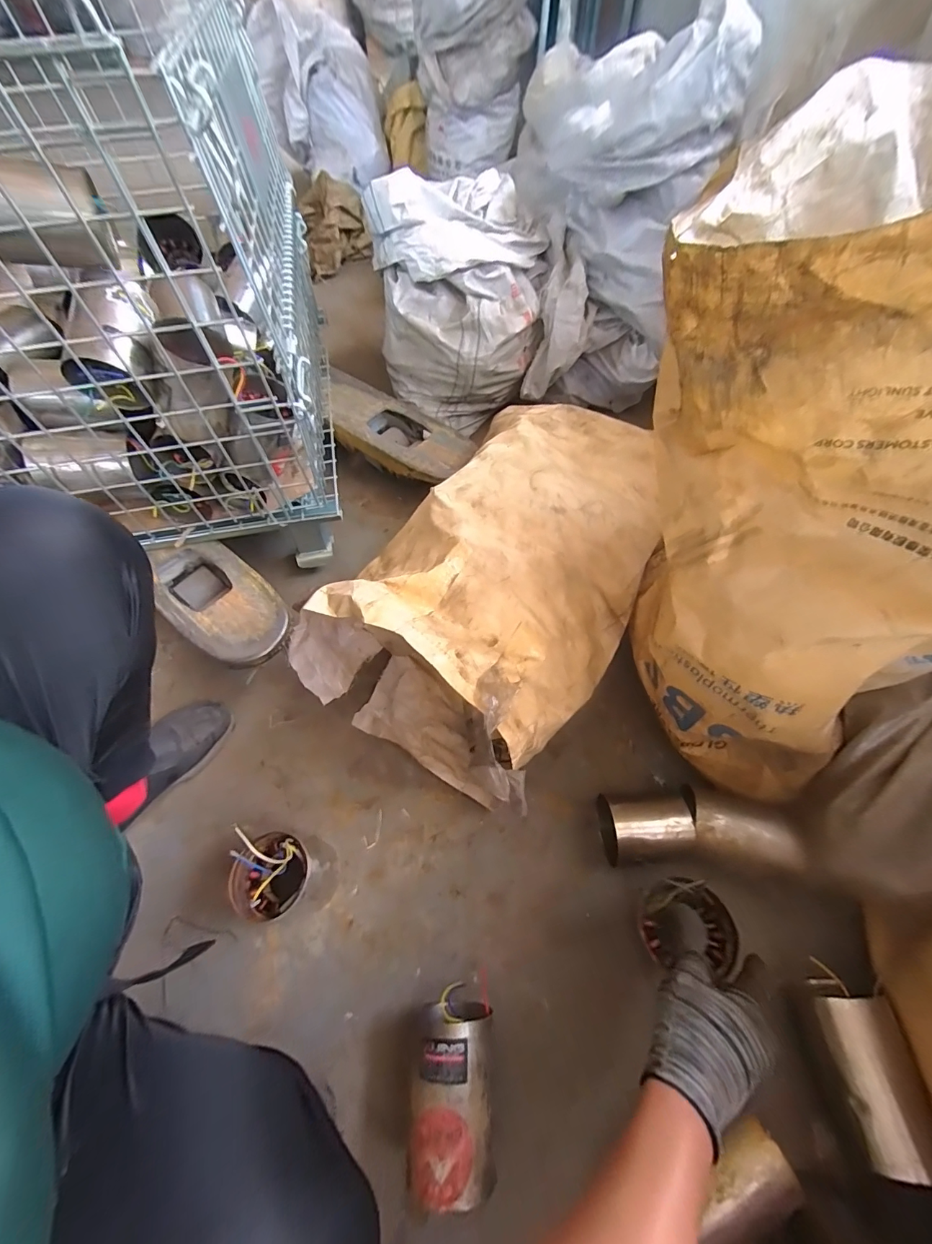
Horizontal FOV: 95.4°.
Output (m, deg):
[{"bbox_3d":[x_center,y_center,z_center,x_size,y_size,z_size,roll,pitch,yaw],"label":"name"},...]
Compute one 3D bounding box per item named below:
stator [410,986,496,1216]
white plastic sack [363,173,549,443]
[{"bbox_3d":[-0.015,0.508,0.470,0.084,0.094,0.146,-1,60,2],"label":"stator"},{"bbox_3d":[-0.013,-0.770,1.004,0.389,0.381,0.459,-17,61,-8],"label":"white plastic sack"}]

